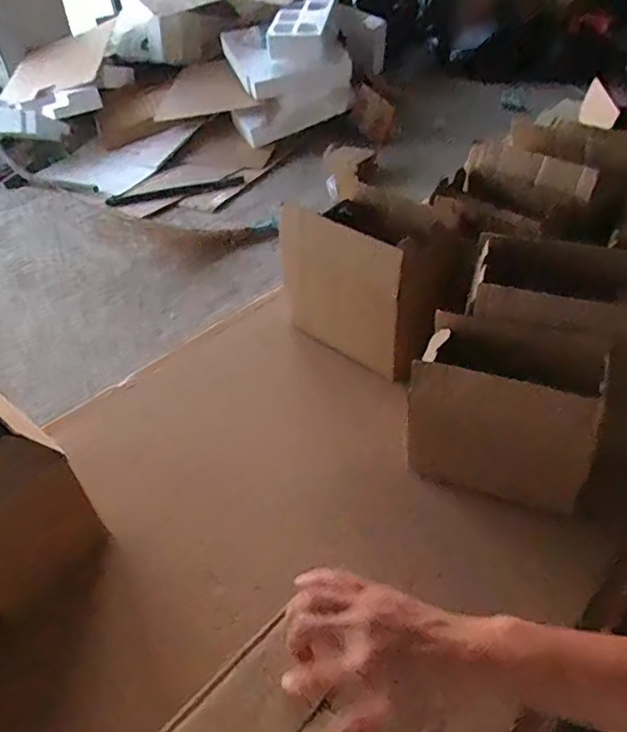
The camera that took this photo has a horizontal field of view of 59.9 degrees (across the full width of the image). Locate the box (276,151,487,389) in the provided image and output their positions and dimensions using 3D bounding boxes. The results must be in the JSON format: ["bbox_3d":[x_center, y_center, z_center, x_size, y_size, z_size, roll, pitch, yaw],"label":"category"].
[{"bbox_3d":[0.090,-0.128,0.782,0.149,0.190,0.265,-34,50,-29],"label":"box"}]

